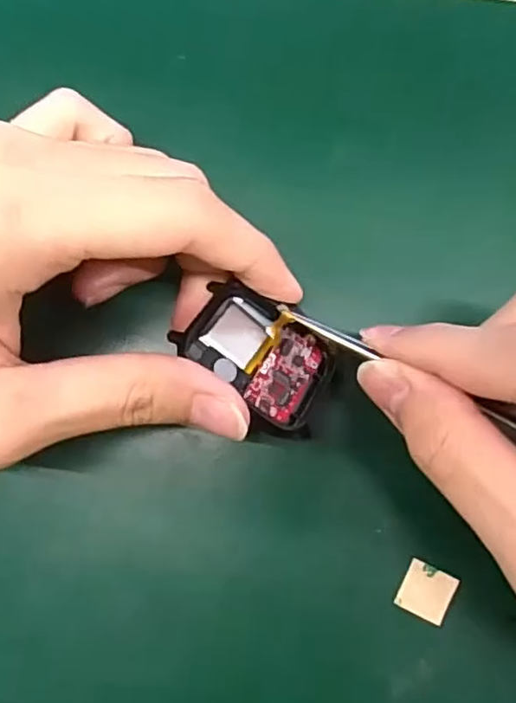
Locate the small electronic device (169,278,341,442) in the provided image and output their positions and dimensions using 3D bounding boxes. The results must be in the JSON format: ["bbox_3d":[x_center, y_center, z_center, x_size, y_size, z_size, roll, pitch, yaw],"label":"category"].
[{"bbox_3d":[0.002,0.000,0.183,0.043,0.011,0.034,34,58,-4],"label":"small electronic device"}]

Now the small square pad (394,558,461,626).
[{"bbox_3d":[0.052,0.074,0.188,0.015,0.004,0.015,24,83,3],"label":"small square pad"}]

